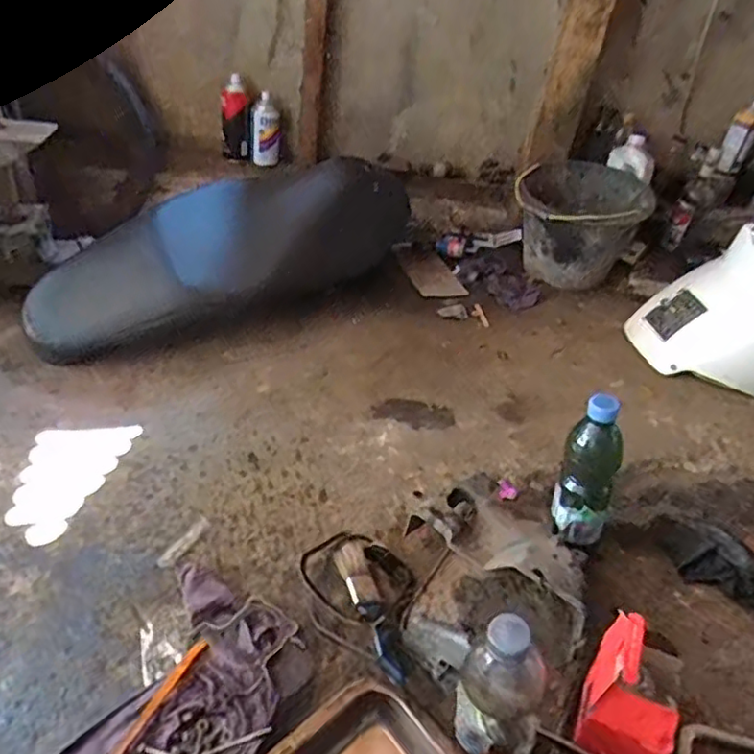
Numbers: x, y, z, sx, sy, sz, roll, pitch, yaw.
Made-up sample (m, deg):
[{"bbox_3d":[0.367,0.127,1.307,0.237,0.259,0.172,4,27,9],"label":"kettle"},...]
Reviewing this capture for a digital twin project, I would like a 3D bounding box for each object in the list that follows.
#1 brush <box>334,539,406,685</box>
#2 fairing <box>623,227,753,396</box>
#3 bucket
[{"bbox_3d":[-0.007,0.268,0.734,0.035,0.017,0.176,-12,40,-20],"label":"brush"},{"bbox_3d":[0.680,-0.103,1.112,0.402,0.220,0.150,11,38,12],"label":"fairing"},{"bbox_3d":[0.453,-0.337,1.416,0.279,0.200,0.295,14,39,16],"label":"bucket"}]

